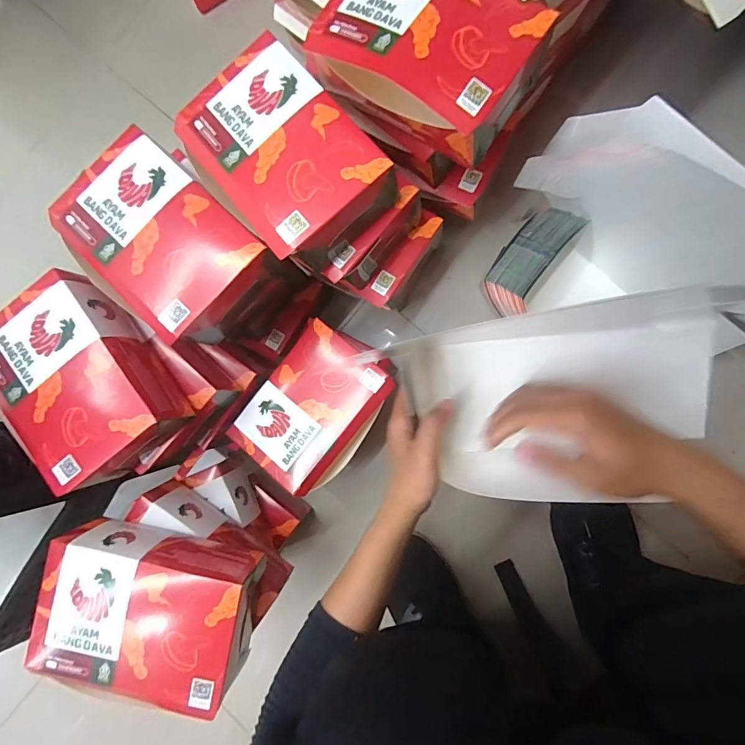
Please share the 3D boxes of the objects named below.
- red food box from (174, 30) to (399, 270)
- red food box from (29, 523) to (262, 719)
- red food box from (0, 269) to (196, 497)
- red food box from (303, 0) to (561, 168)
[{"bbox_3d":[-0.079,-0.189,0.382,0.126,0.064,0.179,-42,85,5],"label":"red food box"},{"bbox_3d":[-0.199,0.215,0.378,0.171,0.061,0.121,10,91,7],"label":"red food box"},{"bbox_3d":[-0.276,0.011,0.401,0.134,0.065,0.177,-36,85,5],"label":"red food box"},{"bbox_3d":[0.044,-0.269,0.353,0.176,0.064,0.141,31,93,6],"label":"red food box"}]

